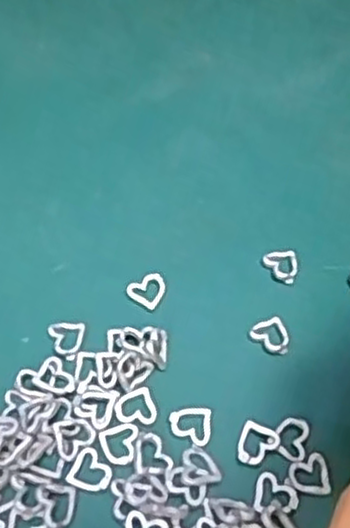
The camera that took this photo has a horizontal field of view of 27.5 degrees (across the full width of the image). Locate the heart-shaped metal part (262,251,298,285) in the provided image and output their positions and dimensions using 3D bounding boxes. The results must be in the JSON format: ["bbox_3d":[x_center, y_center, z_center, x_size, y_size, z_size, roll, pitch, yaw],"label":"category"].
[{"bbox_3d":[0.047,0.000,0.306,0.014,0.004,0.017,-32,65,-21],"label":"heart-shaped metal part"}]

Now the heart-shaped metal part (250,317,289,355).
[{"bbox_3d":[0.040,0.028,0.287,0.014,0.004,0.017,-39,67,-24],"label":"heart-shaped metal part"}]

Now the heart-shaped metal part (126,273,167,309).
[{"bbox_3d":[-0.011,0.010,0.297,0.014,0.004,0.015,33,61,16],"label":"heart-shaped metal part"}]

